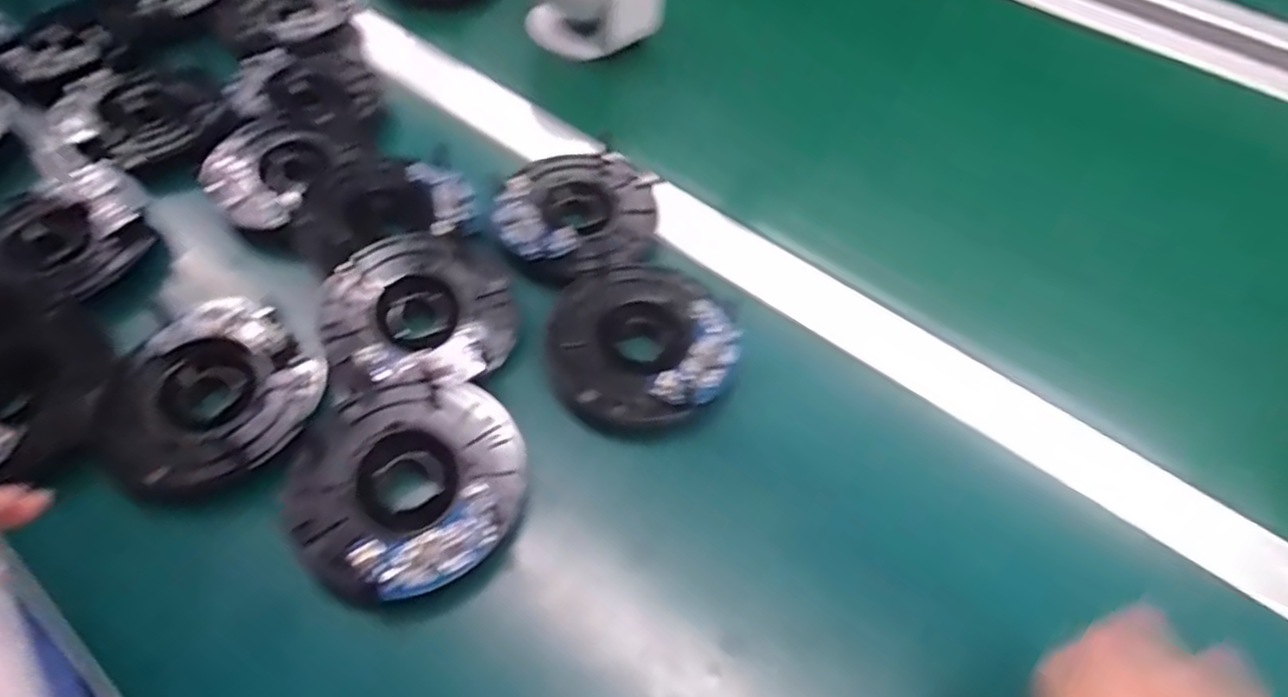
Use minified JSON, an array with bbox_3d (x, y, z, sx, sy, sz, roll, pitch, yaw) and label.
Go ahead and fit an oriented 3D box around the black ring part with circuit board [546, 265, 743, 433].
[{"bbox_3d":[-0.003,-0.006,0.372,0.095,0.017,0.100,1,55,-1],"label":"black ring part with circuit board"}]

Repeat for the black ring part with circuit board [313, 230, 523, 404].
[{"bbox_3d":[-0.121,-0.023,0.373,0.099,0.015,0.095,1,55,-1],"label":"black ring part with circuit board"}]

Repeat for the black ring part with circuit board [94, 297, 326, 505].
[{"bbox_3d":[-0.215,0.022,0.342,0.094,0.017,0.095,1,55,-1],"label":"black ring part with circuit board"}]

